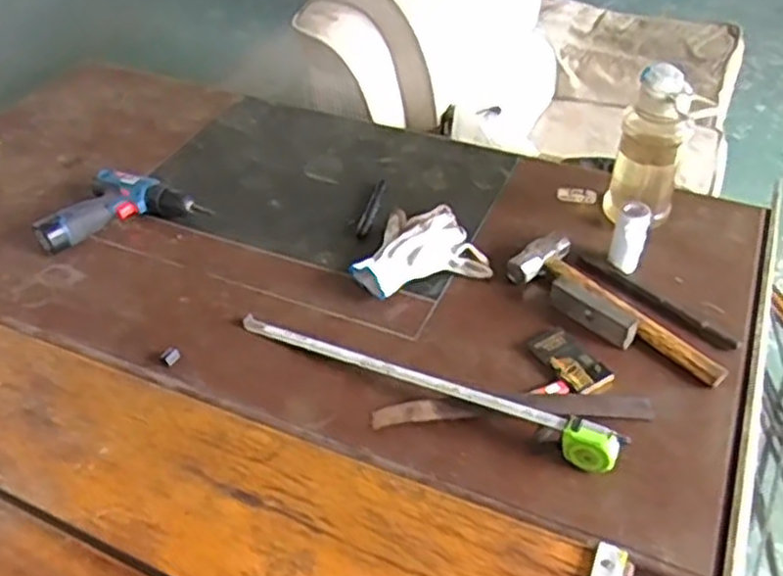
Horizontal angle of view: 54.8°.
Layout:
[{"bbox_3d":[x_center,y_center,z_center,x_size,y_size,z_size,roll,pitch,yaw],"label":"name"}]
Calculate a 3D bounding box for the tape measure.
[{"bbox_3d":[0.025,0.106,0.909,0.505,0.056,0.048,18,47,19],"label":"tape measure"}]

